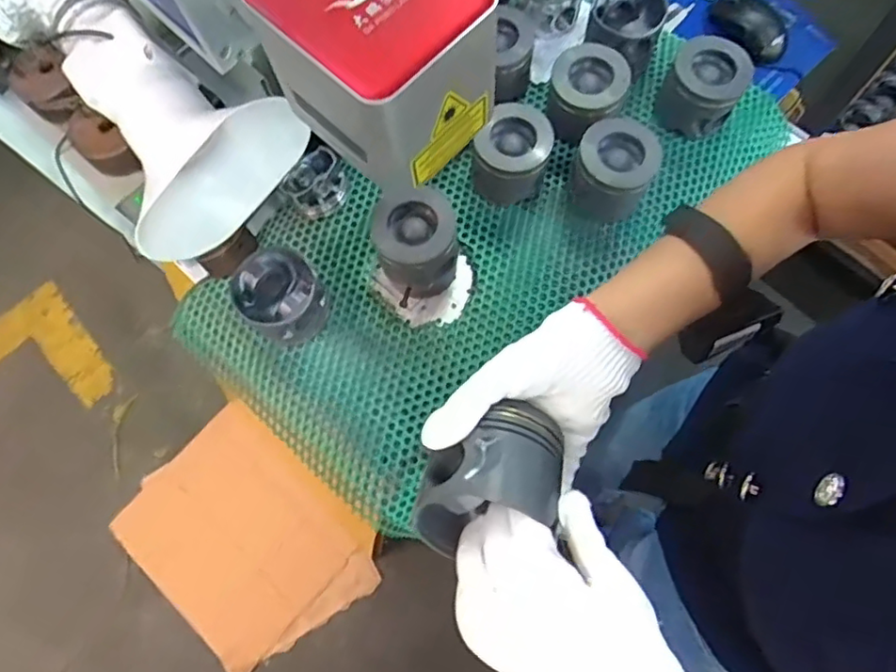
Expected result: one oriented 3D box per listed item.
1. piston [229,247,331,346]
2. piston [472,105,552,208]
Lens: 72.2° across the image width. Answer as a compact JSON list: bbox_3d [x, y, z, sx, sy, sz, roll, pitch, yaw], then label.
[{"bbox_3d":[-0.183,-0.041,0.676,0.091,0.076,0.090,-1,72,3],"label":"piston"},{"bbox_3d":[0.075,-0.209,0.713,0.078,0.075,0.089,18,74,8],"label":"piston"}]

